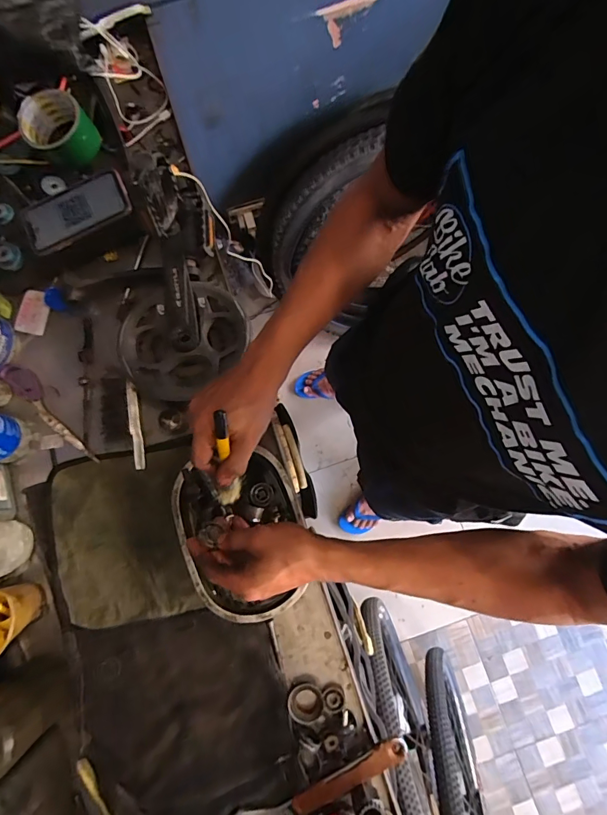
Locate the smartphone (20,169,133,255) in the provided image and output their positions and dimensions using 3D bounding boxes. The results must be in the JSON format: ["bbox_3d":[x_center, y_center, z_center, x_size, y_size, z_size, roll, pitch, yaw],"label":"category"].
[{"bbox_3d":[-0.320,-0.279,0.580,0.151,0.013,0.084,-24,74,2],"label":"smartphone"}]

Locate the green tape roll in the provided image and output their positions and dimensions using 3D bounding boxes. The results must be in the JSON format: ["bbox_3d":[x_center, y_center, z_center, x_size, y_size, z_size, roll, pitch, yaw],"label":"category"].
[{"bbox_3d":[-0.338,-0.383,0.570,0.088,0.055,0.082,0,80,0],"label":"green tape roll"}]

